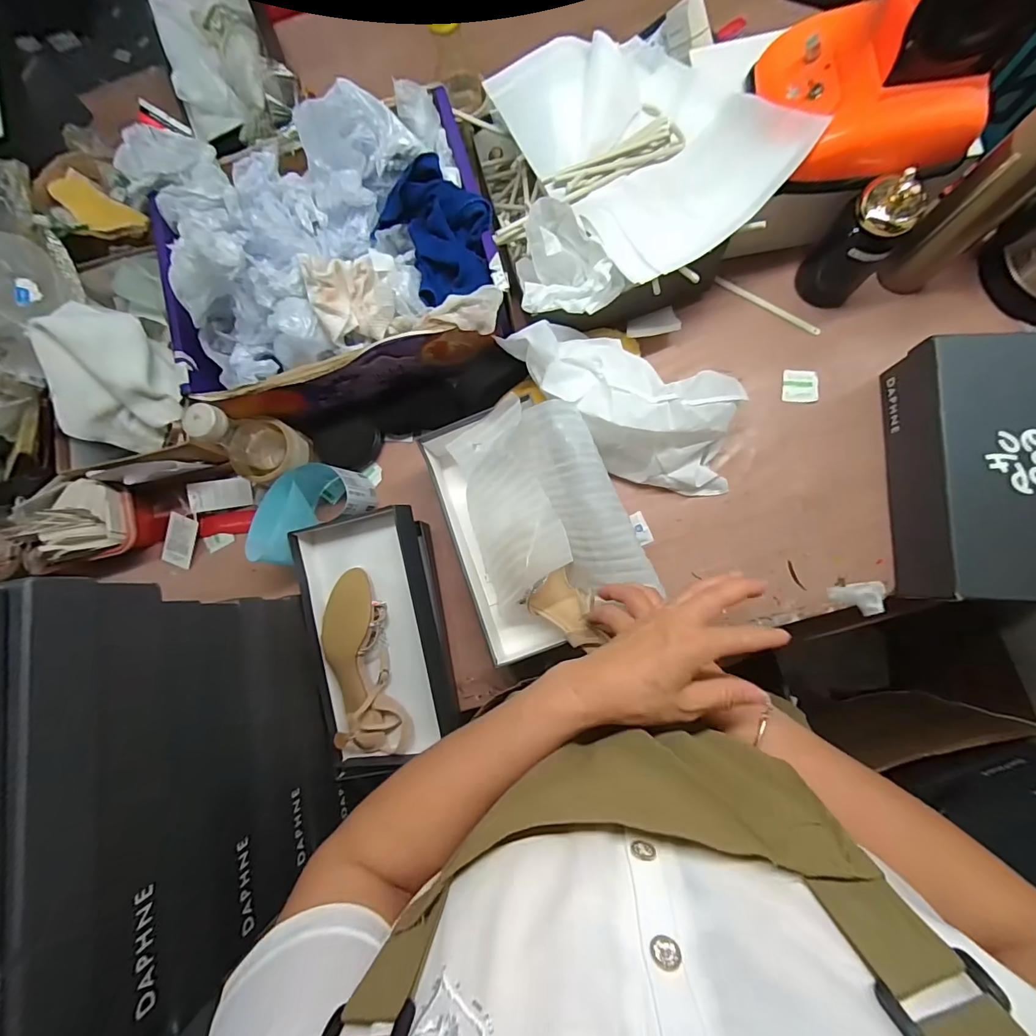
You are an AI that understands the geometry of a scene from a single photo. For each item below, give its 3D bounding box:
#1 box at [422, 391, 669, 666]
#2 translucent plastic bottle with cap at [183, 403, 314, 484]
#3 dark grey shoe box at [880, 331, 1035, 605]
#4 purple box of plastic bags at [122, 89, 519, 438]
[{"bbox_3d":[0.016,0.003,0.559,0.210,0.140,0.294,-19,81,3],"label":"box"},{"bbox_3d":[-0.334,-0.094,0.559,0.081,0.149,0.081,-1,82,5],"label":"translucent plastic bottle with cap"},{"bbox_3d":[0.540,-0.052,0.518,0.151,0.098,0.291,0,82,6],"label":"dark grey shoe box"},{"bbox_3d":[-0.238,-0.325,0.572,0.412,0.185,0.341,-12,81,4],"label":"purple box of plastic bags"}]

